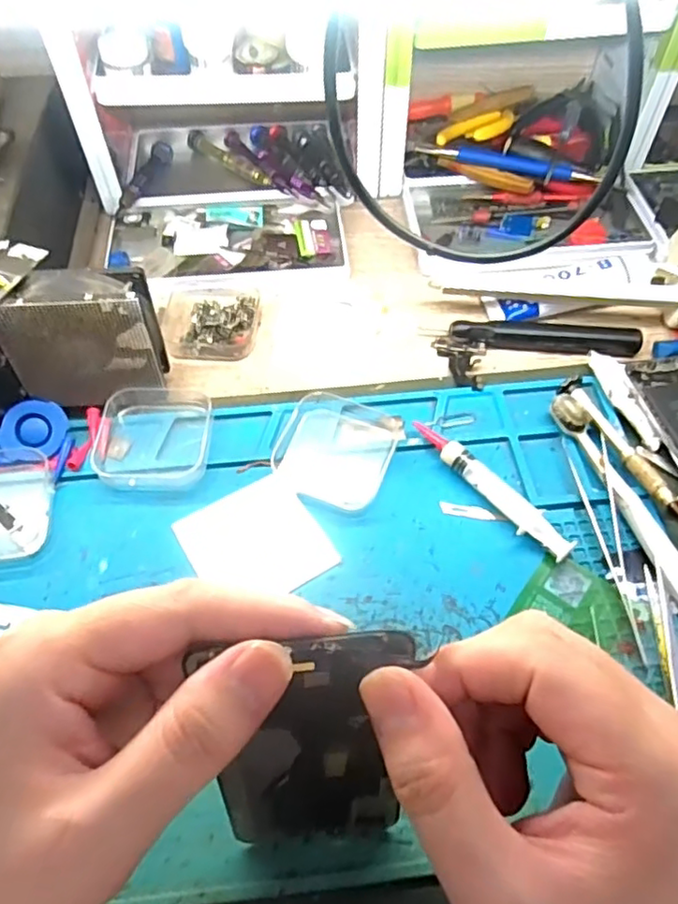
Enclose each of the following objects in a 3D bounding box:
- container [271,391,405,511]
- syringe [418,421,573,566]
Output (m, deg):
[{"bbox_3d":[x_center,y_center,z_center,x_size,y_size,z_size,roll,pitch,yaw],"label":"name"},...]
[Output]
[{"bbox_3d":[0.000,-0.005,0.361,0.061,0.016,0.068,20,60,12],"label":"container"},{"bbox_3d":[0.083,0.019,0.347,0.014,0.013,0.111,-37,65,-21],"label":"syringe"}]

